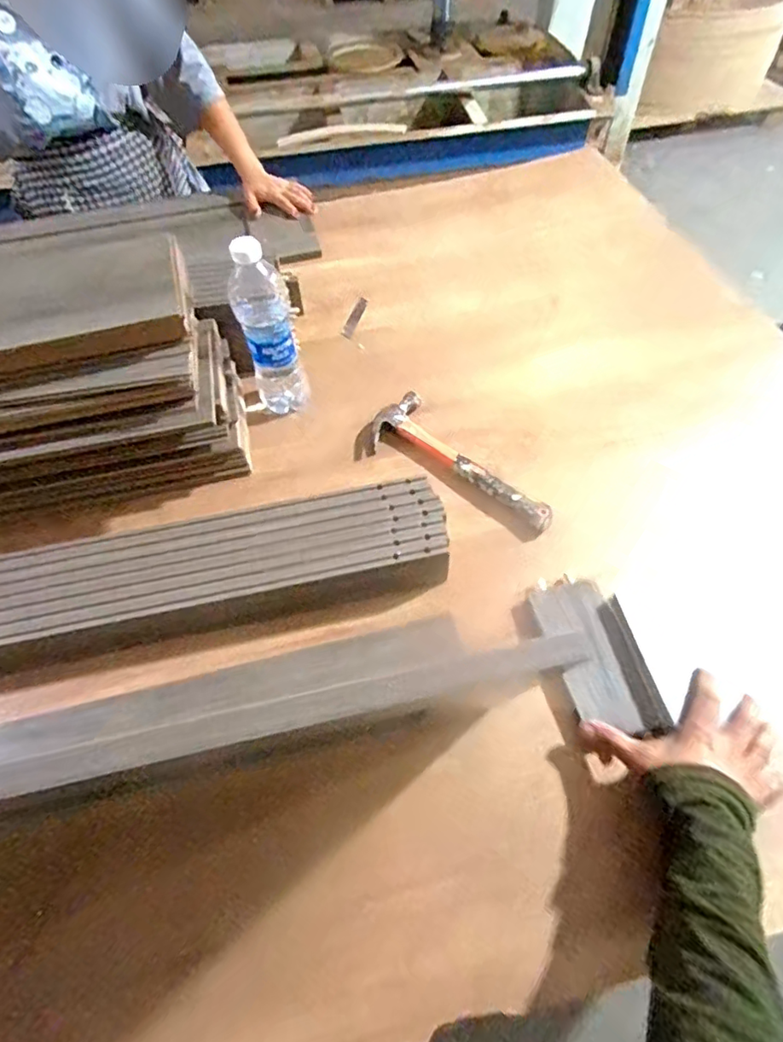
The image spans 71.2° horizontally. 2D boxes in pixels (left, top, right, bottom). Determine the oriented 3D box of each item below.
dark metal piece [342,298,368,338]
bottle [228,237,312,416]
[{"bbox_3d":[-0.058,-0.328,0.882,0.019,0.004,0.094,18,61,7],"label":"dark metal piece"},{"bbox_3d":[-0.154,-0.237,0.691,0.069,0.226,0.056,-15,56,-8],"label":"bottle"}]

